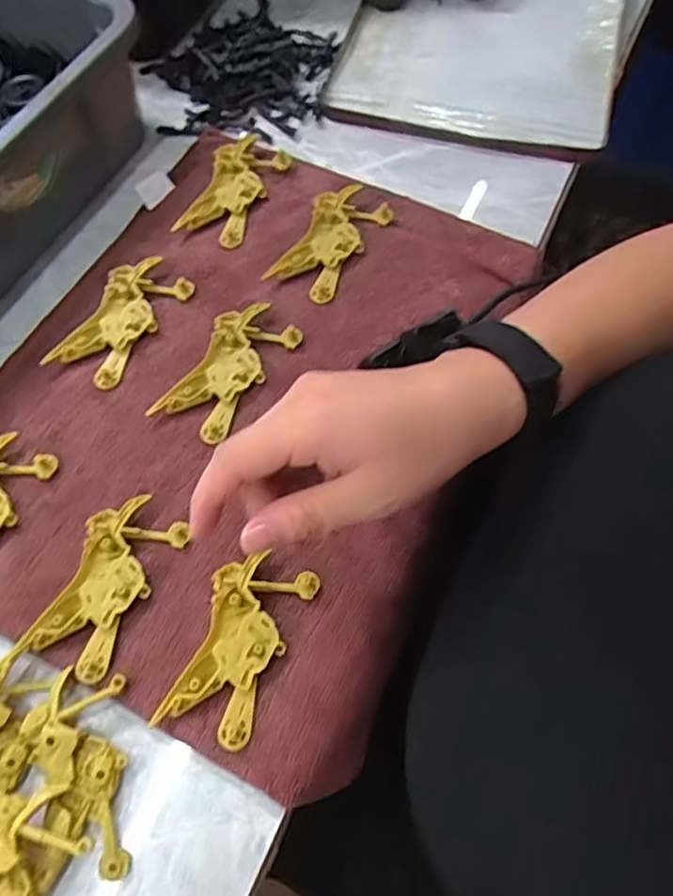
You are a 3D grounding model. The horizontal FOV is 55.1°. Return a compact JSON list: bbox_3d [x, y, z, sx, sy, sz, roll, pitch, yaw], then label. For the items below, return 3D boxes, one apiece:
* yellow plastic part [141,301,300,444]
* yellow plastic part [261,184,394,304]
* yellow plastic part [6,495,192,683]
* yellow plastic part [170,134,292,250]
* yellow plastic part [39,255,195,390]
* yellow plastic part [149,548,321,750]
[{"bbox_3d":[-0.071,-0.053,0.425,0.051,0.016,0.097,28,68,14],"label":"yellow plastic part"},{"bbox_3d":[-0.003,-0.155,0.474,0.049,0.018,0.103,29,69,14],"label":"yellow plastic part"},{"bbox_3d":[-0.130,0.076,0.362,0.049,0.012,0.101,23,67,12],"label":"yellow plastic part"},{"bbox_3d":[-0.078,-0.204,0.500,0.051,0.014,0.110,22,67,11],"label":"yellow plastic part"},{"bbox_3d":[-0.148,-0.090,0.445,0.052,0.015,0.099,28,68,14],"label":"yellow plastic part"},{"bbox_3d":[-0.053,0.105,0.348,0.050,0.011,0.097,21,67,11],"label":"yellow plastic part"}]

